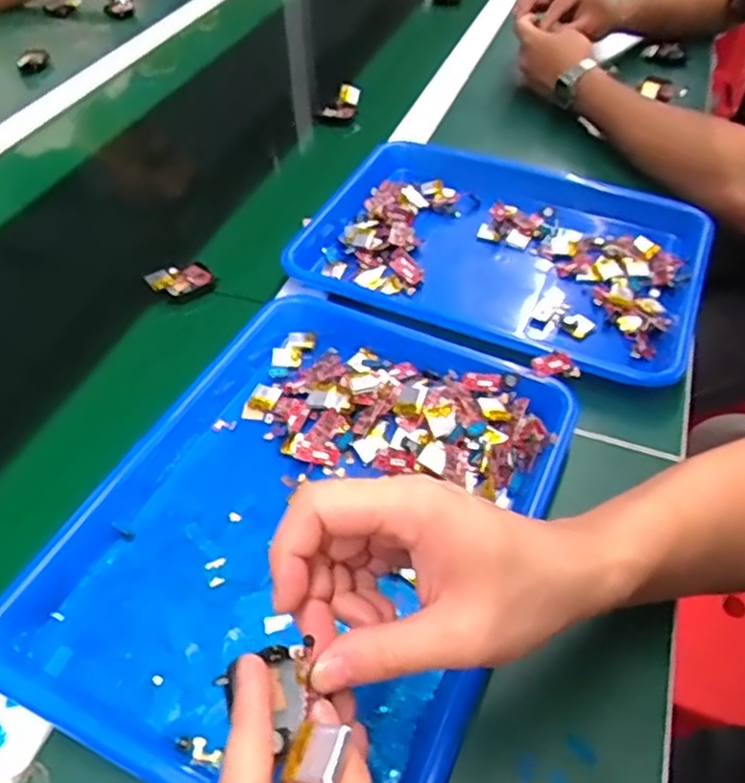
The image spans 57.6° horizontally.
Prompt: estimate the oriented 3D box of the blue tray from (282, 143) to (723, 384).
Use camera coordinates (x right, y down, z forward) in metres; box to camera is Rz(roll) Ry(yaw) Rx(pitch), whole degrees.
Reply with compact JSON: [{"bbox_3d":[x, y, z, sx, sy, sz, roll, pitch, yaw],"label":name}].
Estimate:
[{"bbox_3d":[0.112,-0.130,0.624,0.361,0.040,0.249,20,51,17],"label":"blue tray"}]

